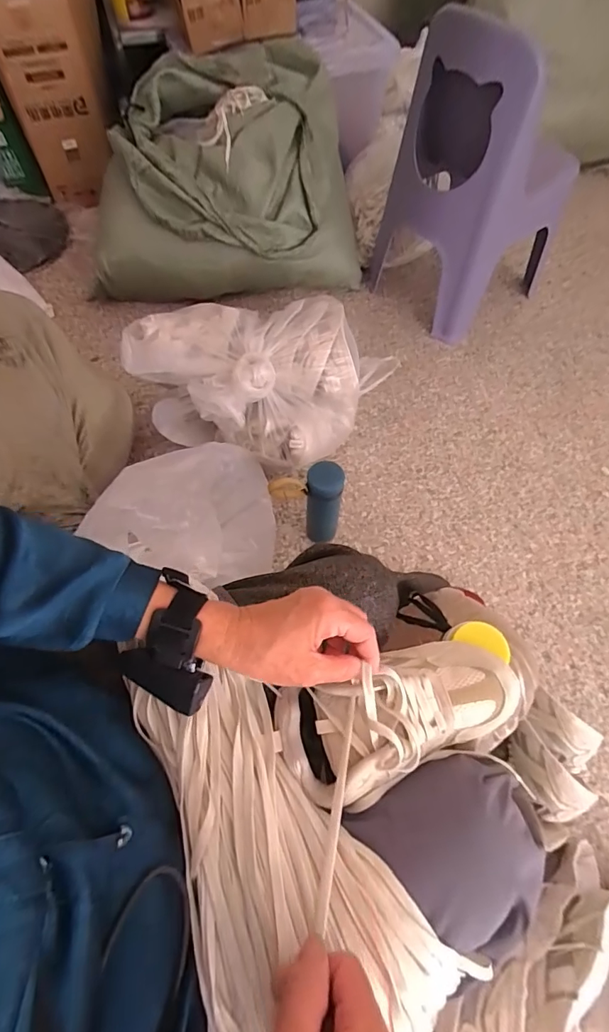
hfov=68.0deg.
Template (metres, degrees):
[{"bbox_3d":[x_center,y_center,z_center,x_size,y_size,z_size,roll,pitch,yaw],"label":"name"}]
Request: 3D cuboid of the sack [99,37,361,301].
[{"bbox_3d":[-0.217,-0.893,1.215,0.739,0.419,0.443,3,63,1],"label":"sack"}]

